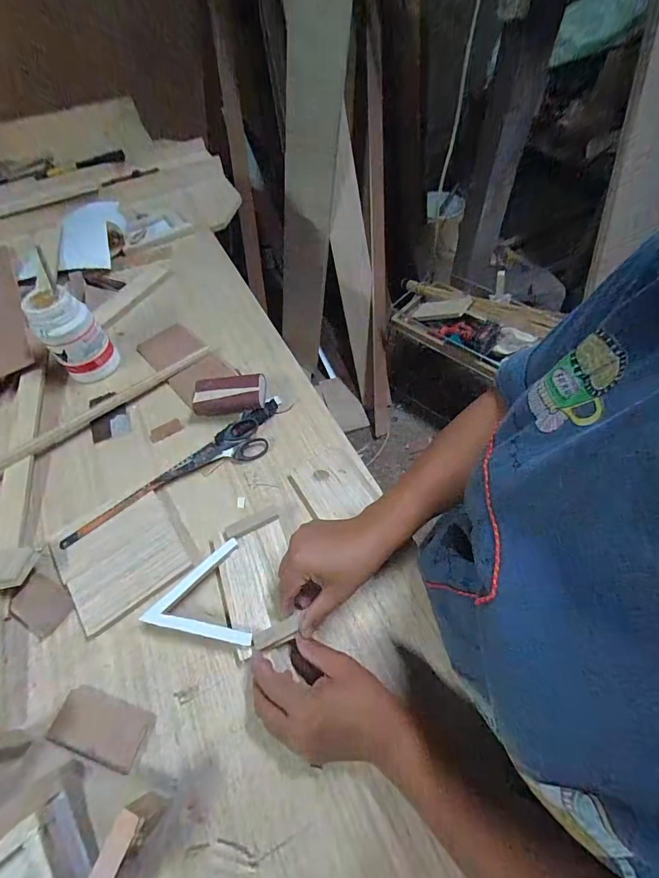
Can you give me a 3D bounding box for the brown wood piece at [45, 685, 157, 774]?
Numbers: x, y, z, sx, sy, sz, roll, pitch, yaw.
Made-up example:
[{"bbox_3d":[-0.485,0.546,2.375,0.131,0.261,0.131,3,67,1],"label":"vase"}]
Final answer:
[{"bbox_3d":[-0.220,0.278,0.375,0.089,0.004,0.047,19,42,4],"label":"brown wood piece"}]

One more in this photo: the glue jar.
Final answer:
[{"bbox_3d":[-0.383,-0.157,0.580,0.080,0.117,0.070,-36,62,-18],"label":"glue jar"}]

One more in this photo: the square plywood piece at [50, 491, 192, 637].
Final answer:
[{"bbox_3d":[-0.242,0.141,0.455,0.125,0.010,0.115,-33,60,-17],"label":"square plywood piece"}]

